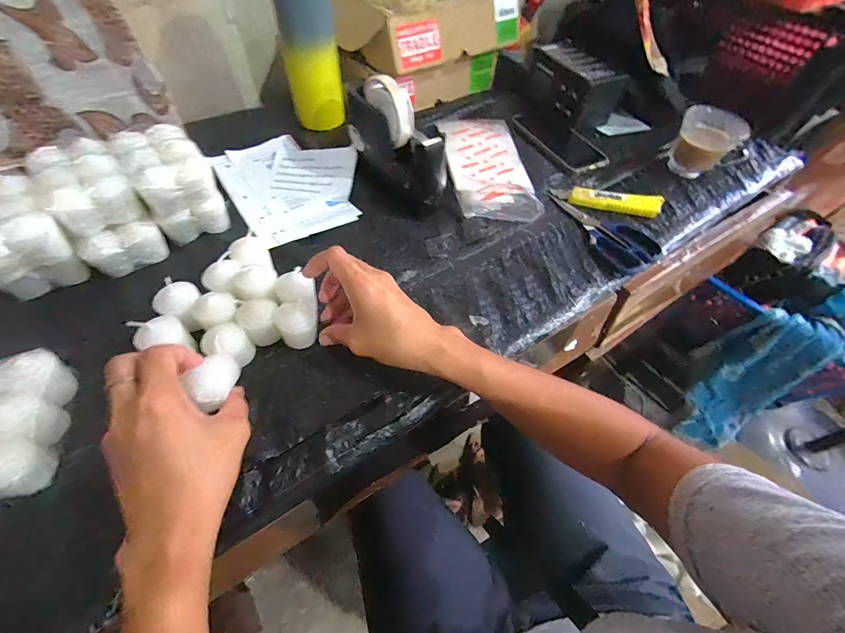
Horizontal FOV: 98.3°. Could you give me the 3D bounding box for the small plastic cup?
[{"bbox_3d":[0.425,-0.261,0.558,0.084,0.079,0.065,40,62,22],"label":"small plastic cup"}]

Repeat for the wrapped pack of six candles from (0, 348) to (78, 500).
[{"bbox_3d":[-0.334,0.089,0.287,0.068,0.046,0.116,-11,56,-10],"label":"wrapped pack of six candles"}]

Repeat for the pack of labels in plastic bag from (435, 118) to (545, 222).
[{"bbox_3d":[0.098,-0.239,0.546,0.117,0.030,0.238,-6,55,-7],"label":"pack of labels in plastic bag"}]

